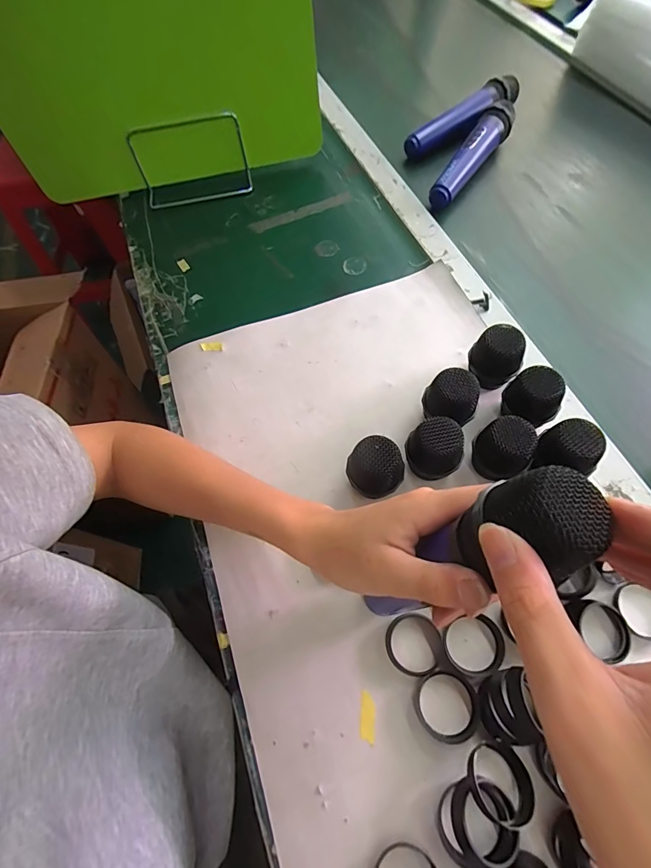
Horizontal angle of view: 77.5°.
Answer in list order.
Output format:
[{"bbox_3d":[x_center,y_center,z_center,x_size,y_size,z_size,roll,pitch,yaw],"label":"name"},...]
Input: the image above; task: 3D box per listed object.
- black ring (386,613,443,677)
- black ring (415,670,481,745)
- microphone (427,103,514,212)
[{"bbox_3d":[0.068,0.161,0.311,0.041,0.008,0.042,-2,63,3],"label":"black ring"},{"bbox_3d":[0.088,0.196,0.291,0.044,0.011,0.044,-2,63,3],"label":"black ring"},{"bbox_3d":[0.205,-0.382,0.550,0.038,0.035,0.196,29,69,17],"label":"microphone"}]

